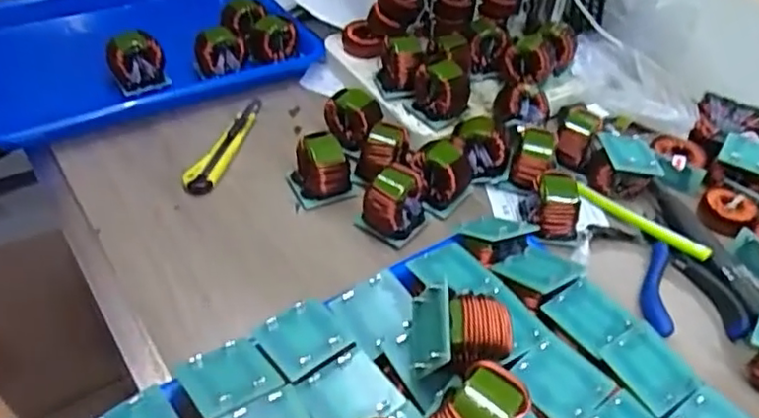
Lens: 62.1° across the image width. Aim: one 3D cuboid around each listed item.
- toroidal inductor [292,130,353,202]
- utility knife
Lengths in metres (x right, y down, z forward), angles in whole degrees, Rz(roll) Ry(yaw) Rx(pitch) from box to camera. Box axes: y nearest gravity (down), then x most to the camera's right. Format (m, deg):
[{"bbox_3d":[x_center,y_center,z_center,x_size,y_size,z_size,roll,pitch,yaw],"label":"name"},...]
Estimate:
[{"bbox_3d":[-0.046,-0.033,0.517,0.044,0.050,0.050,-12,46,-18],"label":"toroidal inductor"},{"bbox_3d":[-0.134,-0.061,0.566,0.021,0.018,0.142,12,44,7],"label":"utility knife"}]

